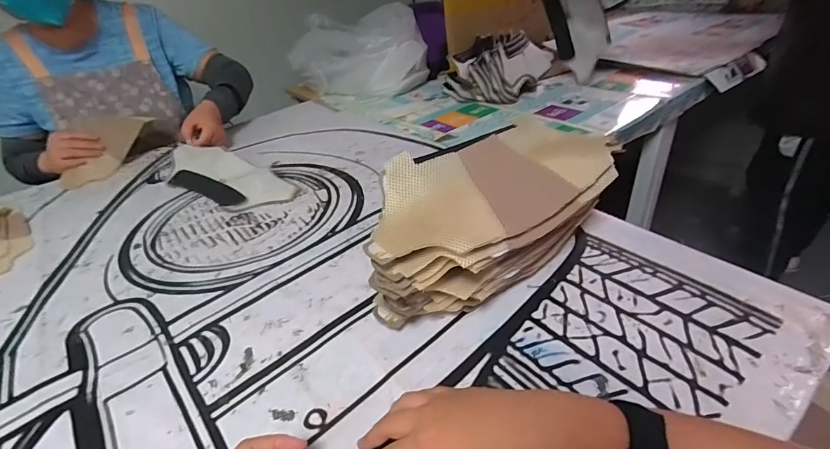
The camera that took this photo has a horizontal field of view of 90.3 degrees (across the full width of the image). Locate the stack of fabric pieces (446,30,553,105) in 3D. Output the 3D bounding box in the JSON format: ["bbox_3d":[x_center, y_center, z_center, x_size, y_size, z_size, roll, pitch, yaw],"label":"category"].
[{"bbox_3d":[0.246,-0.464,1.174,0.227,0.099,0.365,13,40,27],"label":"stack of fabric pieces"}]

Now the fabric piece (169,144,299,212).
[{"bbox_3d":[-0.372,-0.099,0.809,0.334,0.039,0.128,21,43,37],"label":"fabric piece"}]

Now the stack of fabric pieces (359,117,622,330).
[{"bbox_3d":[0.083,-0.003,0.476,0.296,0.150,0.120,-26,37,-25],"label":"stack of fabric pieces"}]

